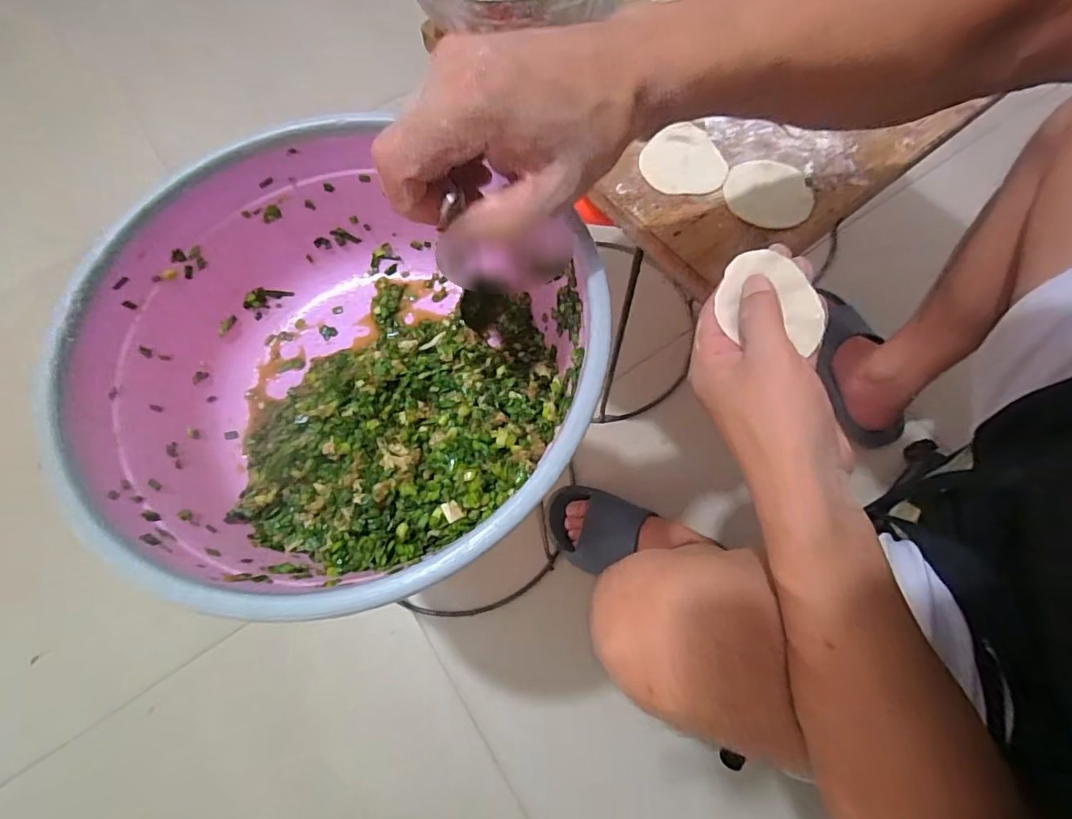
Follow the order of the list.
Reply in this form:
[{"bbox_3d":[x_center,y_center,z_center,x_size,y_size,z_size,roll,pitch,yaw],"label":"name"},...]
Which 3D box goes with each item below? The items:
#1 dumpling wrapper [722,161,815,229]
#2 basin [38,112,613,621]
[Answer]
[{"bbox_3d":[0.178,-0.165,0.393,0.064,0.004,0.060,0,69,1],"label":"dumpling wrapper"},{"bbox_3d":[-0.110,-0.024,0.318,0.280,0.109,0.264,0,69,1],"label":"basin"}]

